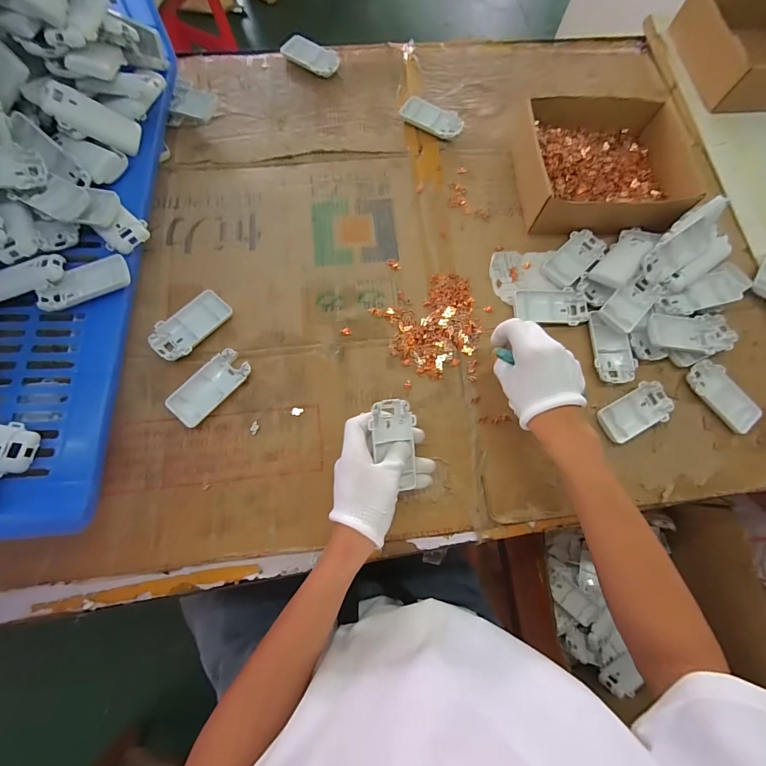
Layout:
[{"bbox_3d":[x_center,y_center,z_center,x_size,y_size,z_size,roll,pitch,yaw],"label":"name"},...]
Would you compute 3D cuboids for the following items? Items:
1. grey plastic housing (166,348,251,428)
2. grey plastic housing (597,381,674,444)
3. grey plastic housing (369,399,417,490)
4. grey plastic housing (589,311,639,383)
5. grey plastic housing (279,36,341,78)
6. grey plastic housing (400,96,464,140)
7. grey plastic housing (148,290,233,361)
[{"bbox_3d":[-0.201,0.005,0.438,0.043,0.016,0.095,42,76,10],"label":"grey plastic housing"},{"bbox_3d":[0.313,0.035,0.464,0.099,0.011,0.049,-23,76,-9],"label":"grey plastic housing"},{"bbox_3d":[0.009,0.063,0.398,0.049,0.013,0.089,4,86,-18],"label":"grey plastic housing"},{"bbox_3d":[0.294,-0.047,0.478,0.050,0.015,0.090,1,73,-2],"label":"grey plastic housing"},{"bbox_3d":[-0.118,-0.531,0.607,0.096,0.016,0.051,30,75,6],"label":"grey plastic housing"},{"bbox_3d":[0.077,-0.408,0.578,0.095,0.013,0.054,26,74,5],"label":"grey plastic housing"},{"bbox_3d":[-0.234,-0.070,0.458,0.048,0.017,0.097,38,76,9],"label":"grey plastic housing"}]

